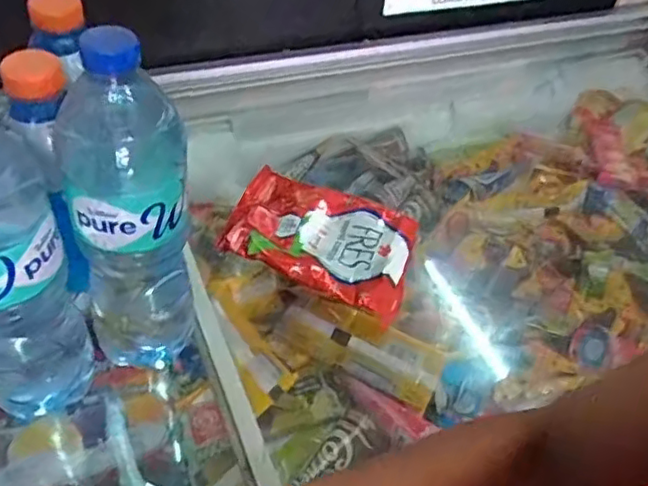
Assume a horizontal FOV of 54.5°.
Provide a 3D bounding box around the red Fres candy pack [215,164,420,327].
[{"bbox_3d":[-0.005,-0.008,0.639,0.196,0.038,0.122,21,48,13],"label":"red Fres candy pack"}]

